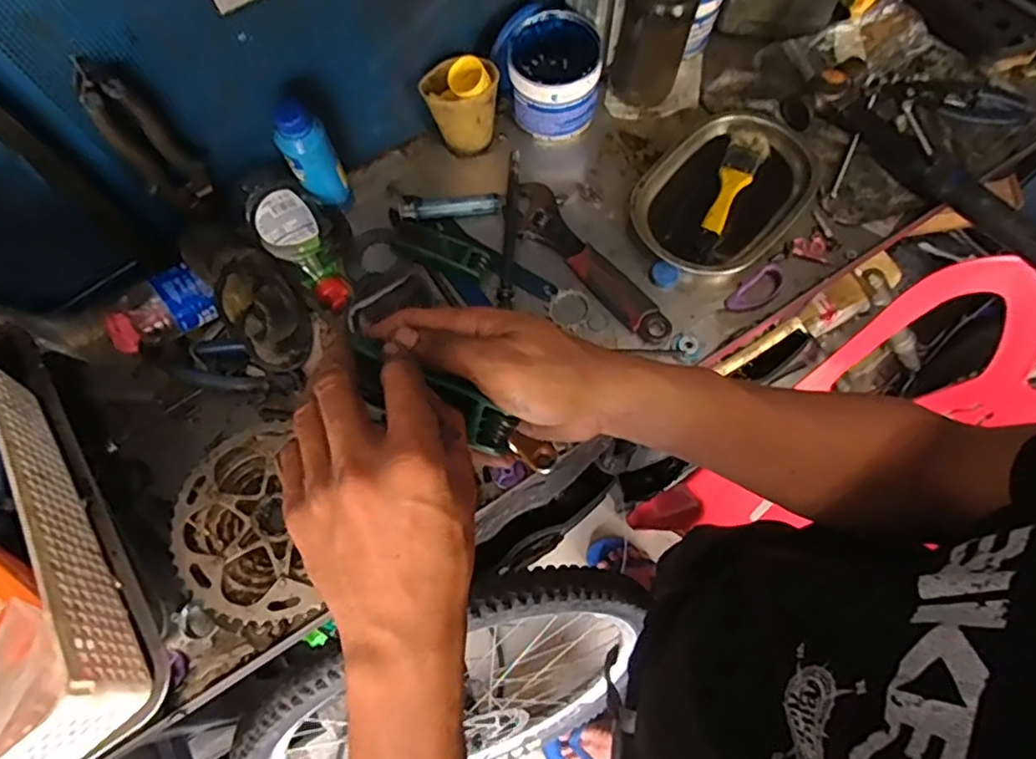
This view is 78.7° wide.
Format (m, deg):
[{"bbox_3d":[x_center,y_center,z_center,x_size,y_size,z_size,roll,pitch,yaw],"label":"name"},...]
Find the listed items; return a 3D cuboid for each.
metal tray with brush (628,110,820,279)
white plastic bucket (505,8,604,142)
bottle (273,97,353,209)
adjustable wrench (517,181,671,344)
[{"bbox_3d":[0.228,-0.207,0.712,0.153,0.035,0.216,36,77,14],"label":"metal tray with brush"},{"bbox_3d":[0.040,-0.343,0.724,0.099,0.093,0.106,-1,71,3],"label":"white plastic bucket"},{"bbox_3d":[-0.212,-0.228,0.656,0.036,0.133,0.043,16,73,9],"label":"bottle"},{"bbox_3d":[0.071,-0.126,0.684,0.054,0.026,0.233,-35,73,-8],"label":"adjustable wrench"}]

